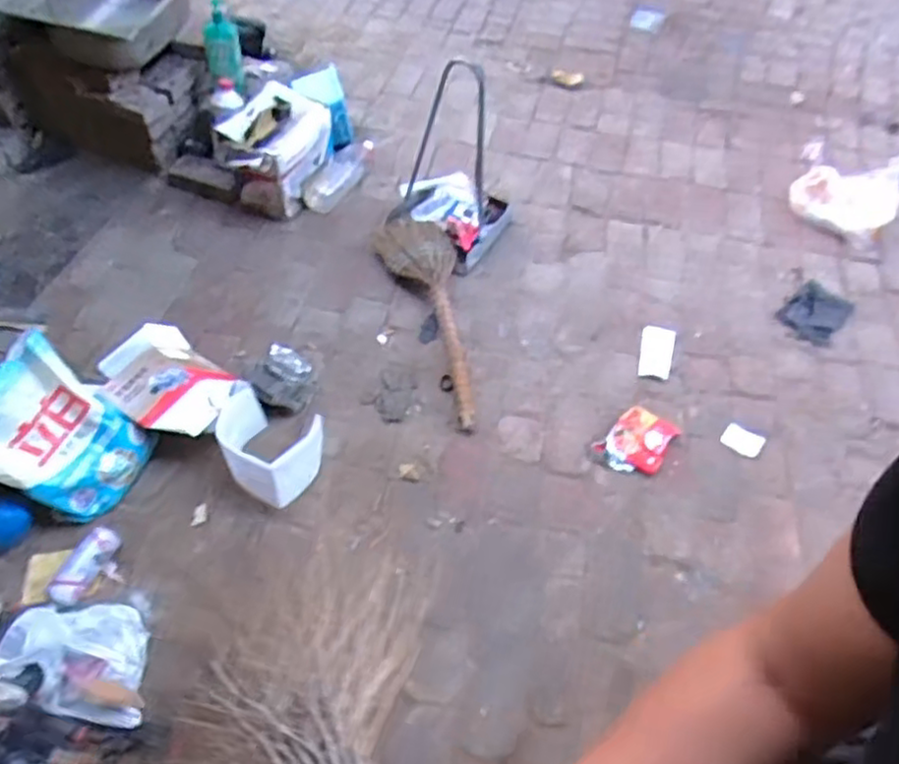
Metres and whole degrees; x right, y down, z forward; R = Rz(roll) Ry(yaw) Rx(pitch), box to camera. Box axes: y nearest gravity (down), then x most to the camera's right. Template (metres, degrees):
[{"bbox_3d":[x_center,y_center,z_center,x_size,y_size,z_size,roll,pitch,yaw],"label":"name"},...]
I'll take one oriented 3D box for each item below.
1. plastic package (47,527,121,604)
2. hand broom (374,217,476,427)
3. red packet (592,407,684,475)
[{"bbox_3d":[-0.742,0.367,1.409,0.075,0.043,0.172,24,56,15],"label":"plastic package"},{"bbox_3d":[-0.064,-0.200,1.908,0.221,0.060,0.785,-7,54,-7],"label":"hand broom"},{"bbox_3d":[0.462,0.143,1.697,0.142,0.024,0.184,38,61,24],"label":"red packet"}]

